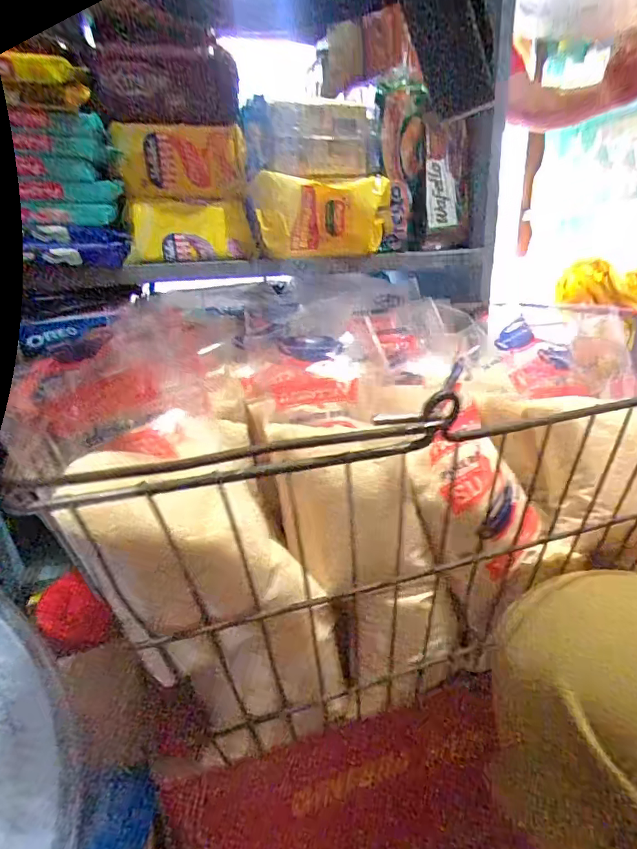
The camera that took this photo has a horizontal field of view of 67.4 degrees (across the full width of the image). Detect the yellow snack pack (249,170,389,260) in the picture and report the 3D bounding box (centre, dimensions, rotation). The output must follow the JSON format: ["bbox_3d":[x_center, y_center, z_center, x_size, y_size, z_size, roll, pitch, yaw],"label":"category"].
[{"bbox_3d":[0.004,-0.195,0.449,0.131,0.071,0.015,-9,33,-19],"label":"yellow snack pack"}]

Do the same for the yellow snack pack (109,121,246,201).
[{"bbox_3d":[-0.117,-0.227,0.414,0.104,0.053,0.023,-7,21,-10],"label":"yellow snack pack"}]

